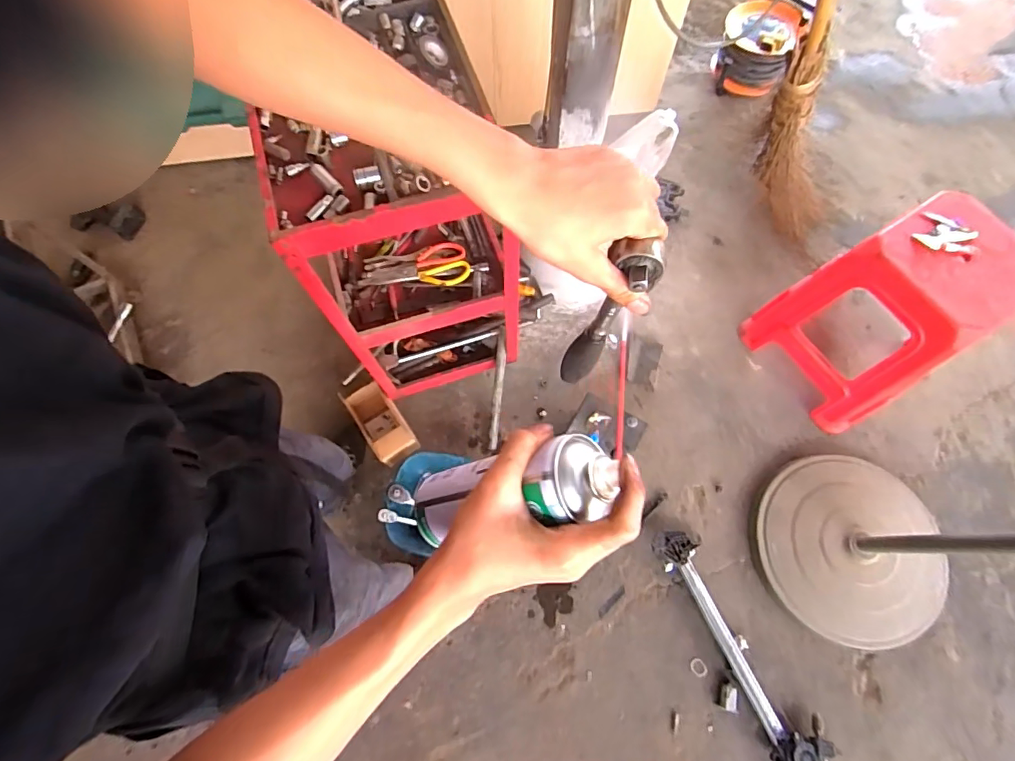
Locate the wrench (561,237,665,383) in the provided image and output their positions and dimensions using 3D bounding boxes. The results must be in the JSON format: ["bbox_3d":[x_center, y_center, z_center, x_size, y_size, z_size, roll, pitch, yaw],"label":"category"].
[{"bbox_3d":[0.081,-0.046,0.436,0.036,0.217,0.029,29,67,5],"label":"wrench"}]

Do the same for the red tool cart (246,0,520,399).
[{"bbox_3d":[-0.250,-0.421,1.116,0.368,0.697,0.716,-17,71,-5],"label":"red tool cart"}]

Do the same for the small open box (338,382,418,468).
[{"bbox_3d":[-0.340,0.126,1.340,0.113,0.104,0.226,-34,73,-11],"label":"small open box"}]

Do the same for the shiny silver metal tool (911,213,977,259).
[{"bbox_3d":[0.942,-0.310,1.045,0.116,0.019,0.090,28,73,11],"label":"shiny silver metal tool"}]

